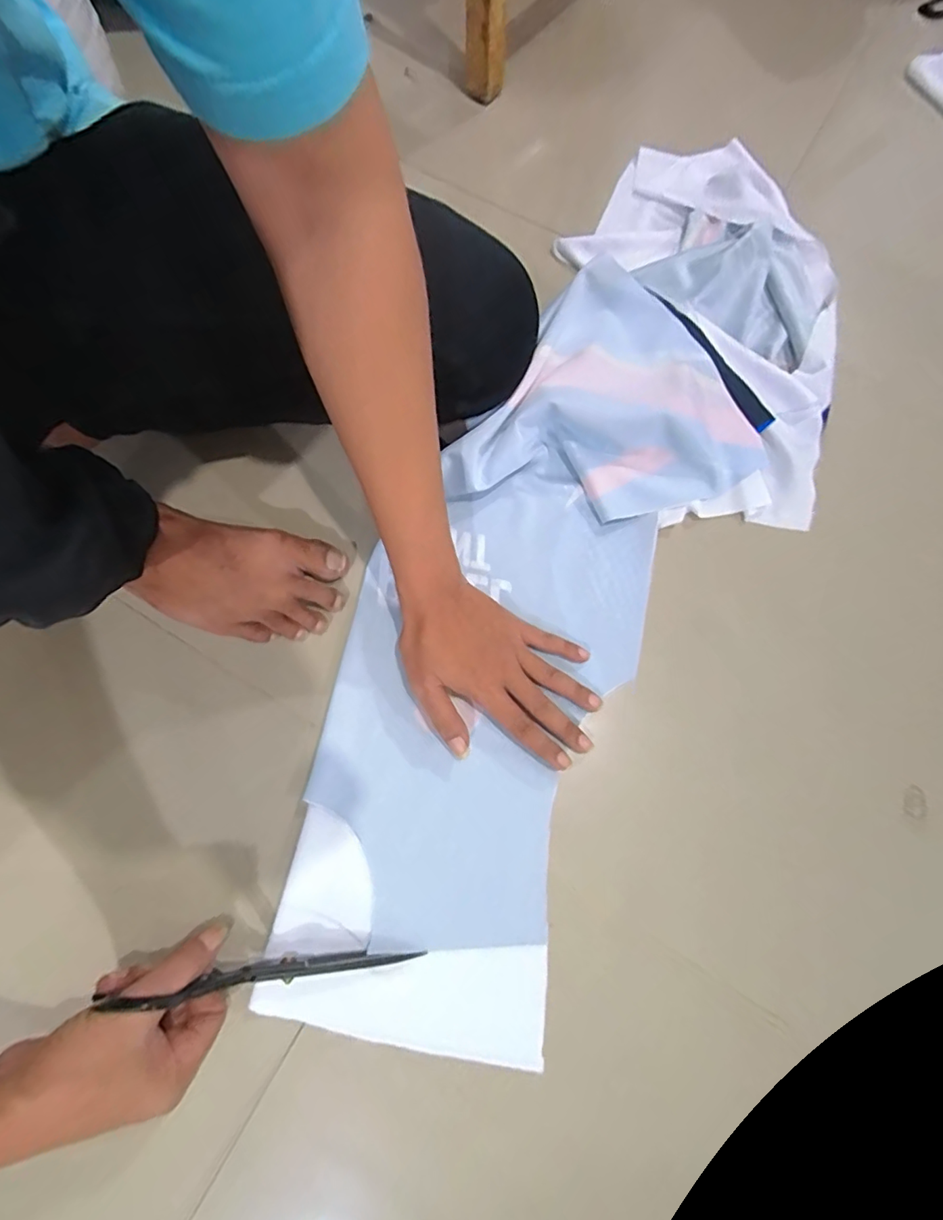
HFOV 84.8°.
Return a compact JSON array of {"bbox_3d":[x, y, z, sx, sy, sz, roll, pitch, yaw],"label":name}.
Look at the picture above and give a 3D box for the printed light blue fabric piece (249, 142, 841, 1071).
[{"bbox_3d":[0.111,-0.079,0.480,0.304,0.056,0.915,27,78,7],"label":"printed light blue fabric piece"}]

